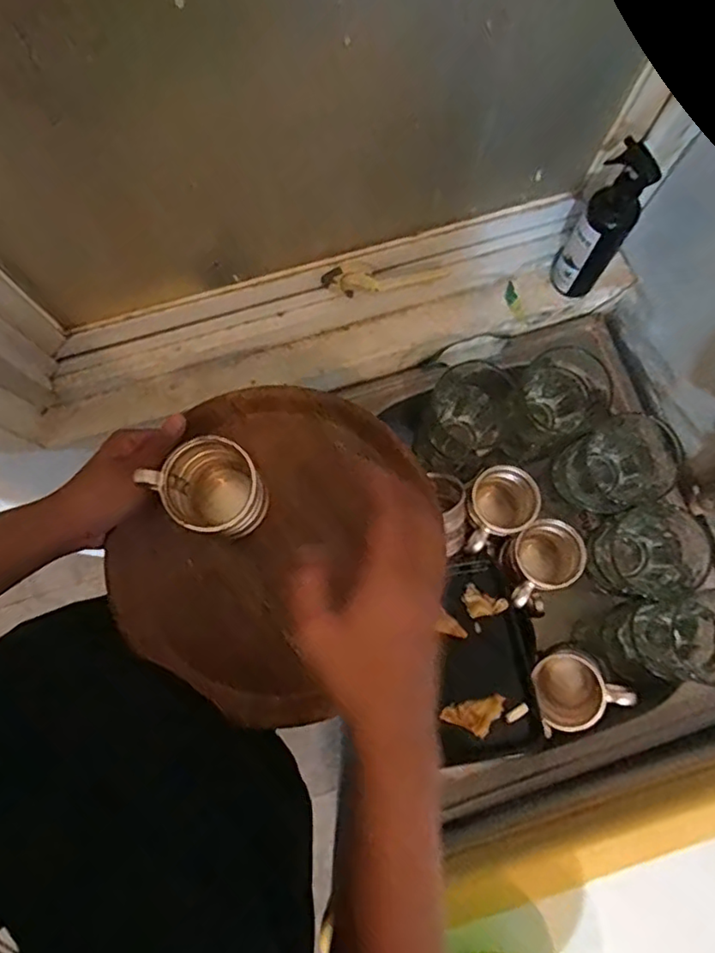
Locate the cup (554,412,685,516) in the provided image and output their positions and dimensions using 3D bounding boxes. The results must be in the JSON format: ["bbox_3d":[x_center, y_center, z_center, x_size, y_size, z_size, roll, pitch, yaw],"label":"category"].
[{"bbox_3d":[0.278,-0.007,0.672,0.095,0.110,0.095,0,80,-1],"label":"cup"}]

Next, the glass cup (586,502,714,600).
[{"bbox_3d":[0.306,0.083,0.653,0.083,0.115,0.087,0,80,-1],"label":"glass cup"}]

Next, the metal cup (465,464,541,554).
[{"bbox_3d":[0.155,0.041,0.721,0.098,0.096,0.075,-40,83,-8],"label":"metal cup"}]

